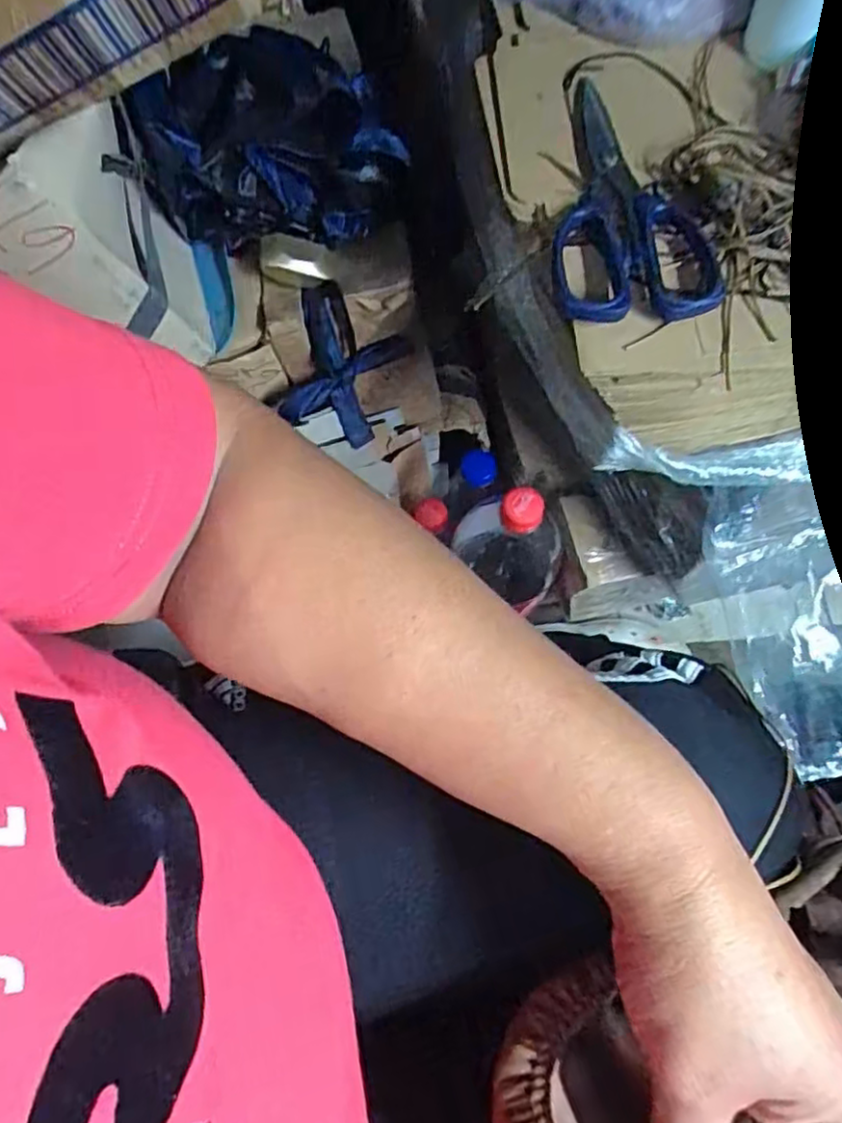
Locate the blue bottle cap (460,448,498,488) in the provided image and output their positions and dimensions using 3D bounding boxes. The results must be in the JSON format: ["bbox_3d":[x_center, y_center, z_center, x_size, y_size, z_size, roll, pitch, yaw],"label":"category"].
[{"bbox_3d":[0.054,-0.083,0.610,0.032,0.016,0.035,9,97,13],"label":"blue bottle cap"}]

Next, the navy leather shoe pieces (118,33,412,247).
[{"bbox_3d":[-0.094,-0.262,0.435,0.165,0.118,0.049,-2,66,1],"label":"navy leather shoe pieces"}]

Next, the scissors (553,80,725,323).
[{"bbox_3d":[0.107,-0.198,0.359,0.085,0.009,0.164,-4,66,0],"label":"scissors"}]

